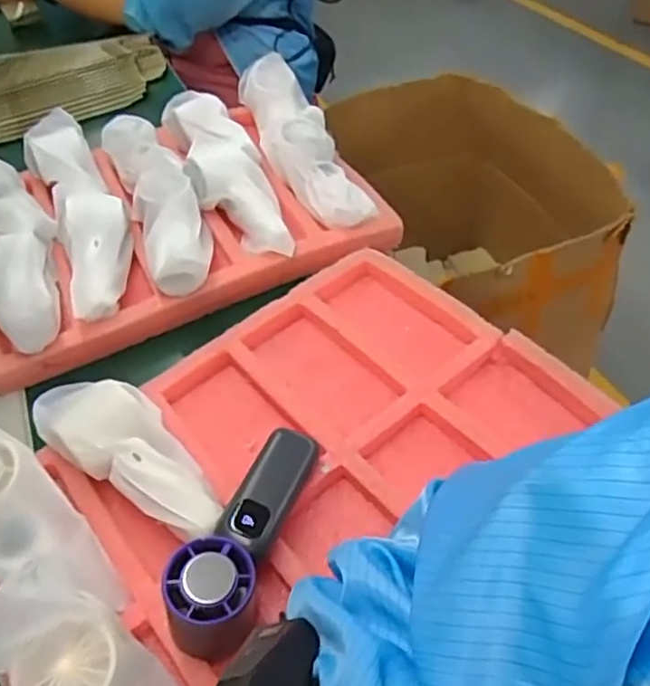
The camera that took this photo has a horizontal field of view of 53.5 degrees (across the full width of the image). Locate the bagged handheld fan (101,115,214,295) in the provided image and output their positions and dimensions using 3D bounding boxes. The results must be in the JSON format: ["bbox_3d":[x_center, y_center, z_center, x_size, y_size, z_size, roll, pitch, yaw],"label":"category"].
[{"bbox_3d":[-0.176,-0.156,0.680,0.070,0.048,0.279,-21,49,-12],"label":"bagged handheld fan"}]

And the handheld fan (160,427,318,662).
[{"bbox_3d":[-0.054,0.121,0.425,0.059,0.063,0.154,8,49,14],"label":"handheld fan"}]

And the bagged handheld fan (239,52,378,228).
[{"bbox_3d":[-0.034,-0.235,0.731,0.077,0.049,0.304,-19,49,-10],"label":"bagged handheld fan"}]

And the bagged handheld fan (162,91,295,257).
[{"bbox_3d":[-0.111,-0.193,0.702,0.083,0.048,0.292,-19,49,-10],"label":"bagged handheld fan"}]

